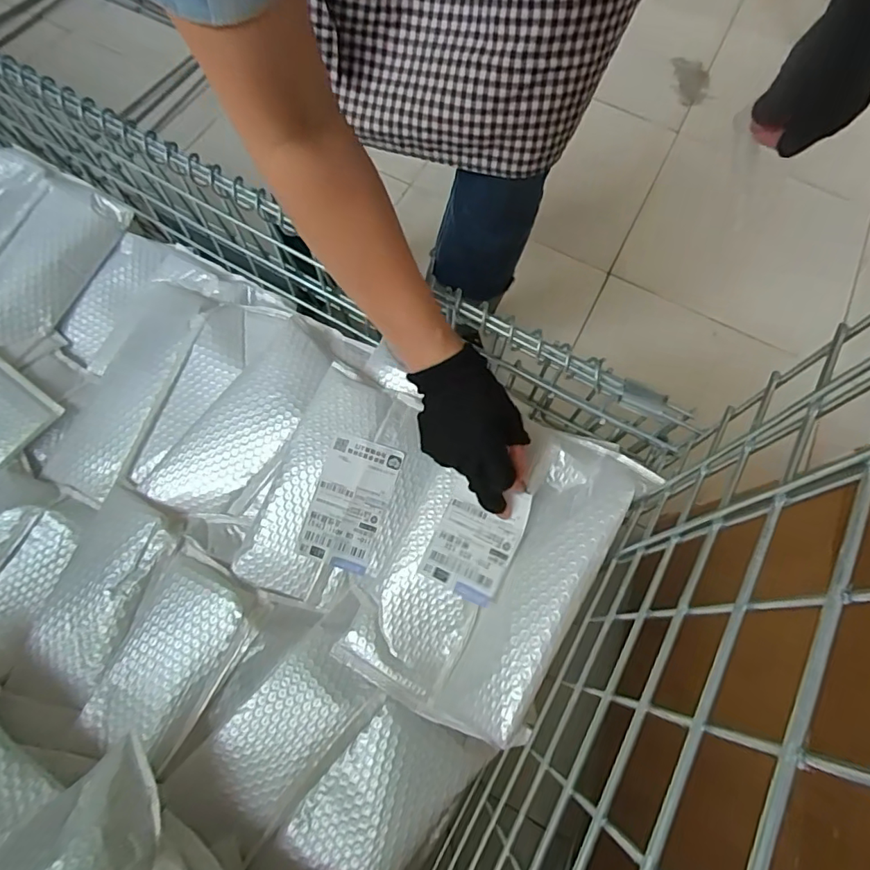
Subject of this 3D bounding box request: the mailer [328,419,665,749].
[{"bbox_3d":[0.038,0.111,0.481,0.201,0.032,0.285,24,79,29],"label":"mailer"}]

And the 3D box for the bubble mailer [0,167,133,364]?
[{"bbox_3d":[-0.501,-0.217,0.660,0.100,0.025,0.236,29,79,-11],"label":"bubble mailer"}]

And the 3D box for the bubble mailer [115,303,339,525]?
[{"bbox_3d":[-0.228,-0.036,0.580,0.172,0.043,0.245,20,69,6],"label":"bubble mailer"}]

